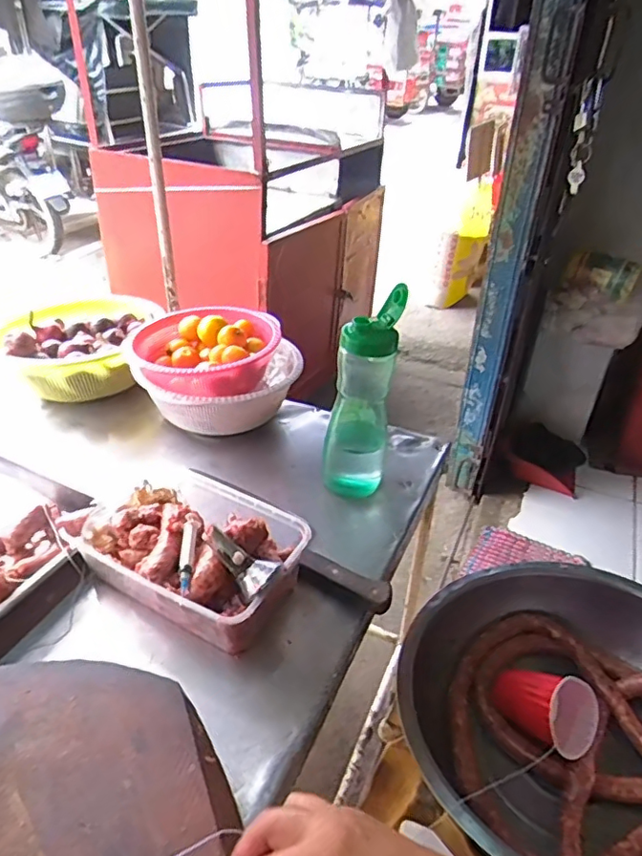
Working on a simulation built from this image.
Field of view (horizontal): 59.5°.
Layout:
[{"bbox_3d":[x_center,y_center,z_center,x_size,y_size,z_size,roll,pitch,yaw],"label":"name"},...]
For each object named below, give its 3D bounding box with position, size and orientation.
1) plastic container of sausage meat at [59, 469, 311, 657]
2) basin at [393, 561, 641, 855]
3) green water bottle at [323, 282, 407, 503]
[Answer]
[{"bbox_3d":[-0.148,0.141,0.648,0.243,0.109,0.161,20,37,23],"label":"plastic container of sausage meat"},{"bbox_3d":[0.324,0.379,0.728,0.425,0.175,0.435,2,34,-2],"label":"basin"},{"bbox_3d":[0.054,-0.040,0.768,0.087,0.275,0.077,5,34,2],"label":"green water bottle"}]

